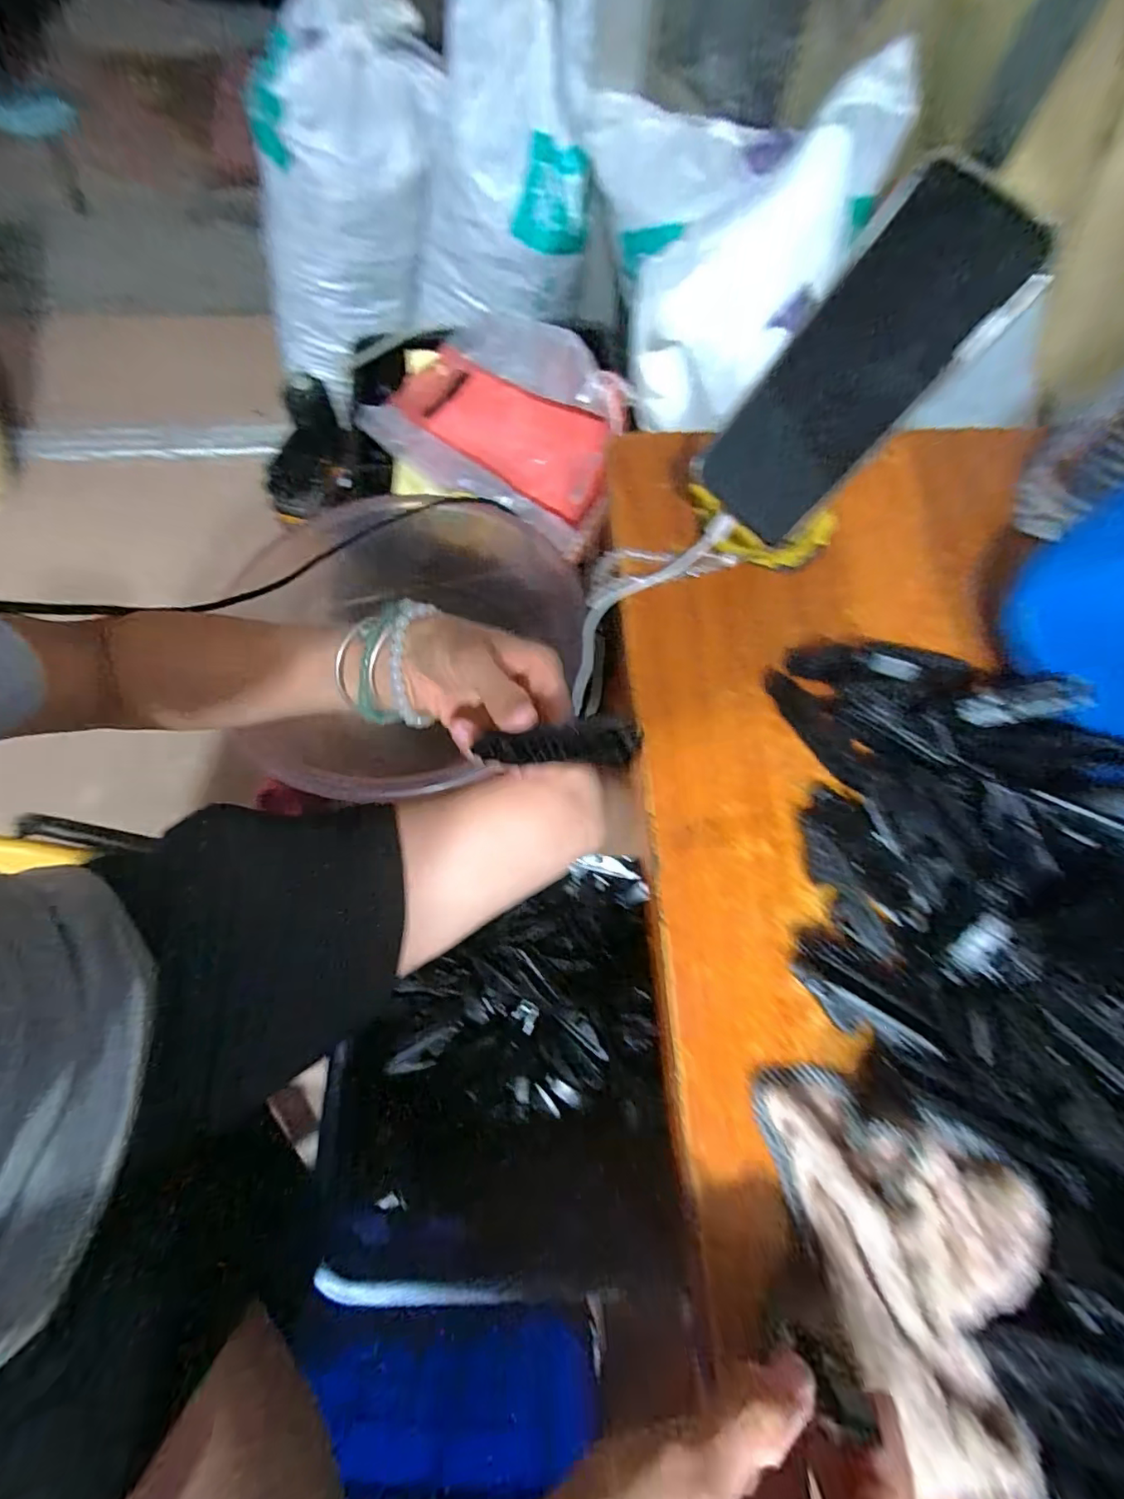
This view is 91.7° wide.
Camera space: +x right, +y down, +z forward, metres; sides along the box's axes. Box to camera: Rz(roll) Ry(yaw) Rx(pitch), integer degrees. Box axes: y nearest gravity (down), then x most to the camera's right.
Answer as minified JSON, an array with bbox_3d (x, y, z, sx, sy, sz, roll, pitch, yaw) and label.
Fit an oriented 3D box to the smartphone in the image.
[{"bbox_3d":[0.152,-0.197,0.293,0.076,0.163,0.013,47,40,4],"label":"smartphone"}]

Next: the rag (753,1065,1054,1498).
[{"bbox_3d":[0.150,0.207,0.228,0.088,0.044,0.133,-13,71,-6],"label":"rag"}]

